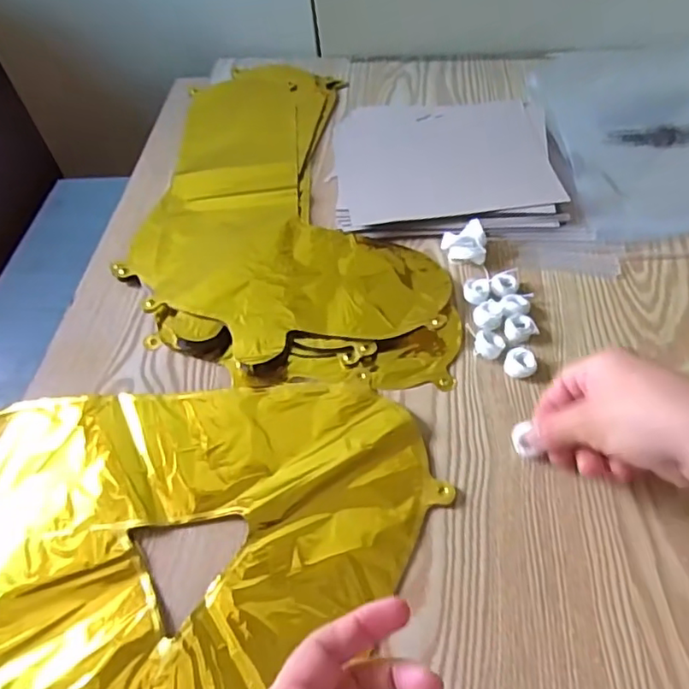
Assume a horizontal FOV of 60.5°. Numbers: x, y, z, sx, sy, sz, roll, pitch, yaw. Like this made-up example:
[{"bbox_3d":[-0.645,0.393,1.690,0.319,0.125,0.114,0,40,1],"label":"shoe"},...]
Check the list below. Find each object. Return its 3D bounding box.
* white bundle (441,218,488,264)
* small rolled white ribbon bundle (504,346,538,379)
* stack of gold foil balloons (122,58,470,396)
[{"bbox_3d":[0.100,-0.085,0.491,0.031,0.018,0.032,-13,52,-5],"label":"white bundle"},{"bbox_3d":[0.126,0.014,0.423,0.022,0.009,0.023,16,55,17],"label":"small rolled white ribbon bundle"},{"bbox_3d":[-0.045,-0.146,0.565,0.276,0.014,0.427,0,52,5],"label":"stack of gold foil balloons"}]

